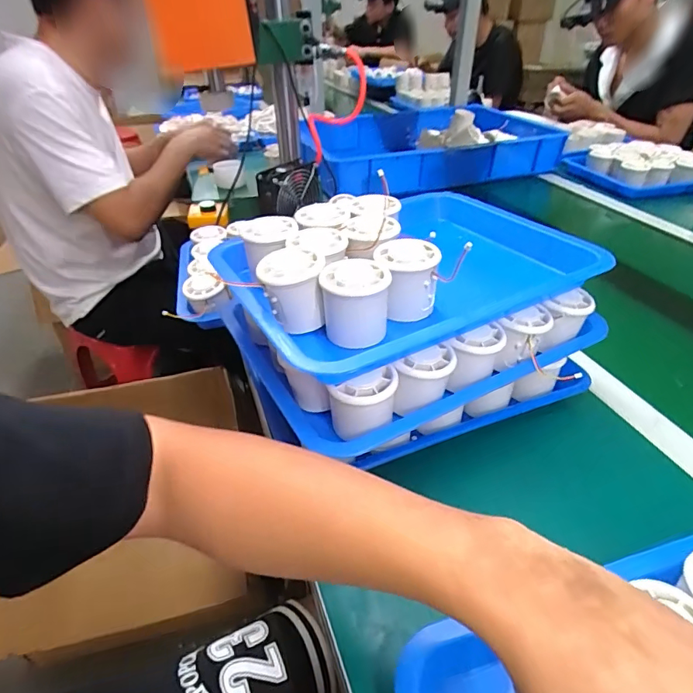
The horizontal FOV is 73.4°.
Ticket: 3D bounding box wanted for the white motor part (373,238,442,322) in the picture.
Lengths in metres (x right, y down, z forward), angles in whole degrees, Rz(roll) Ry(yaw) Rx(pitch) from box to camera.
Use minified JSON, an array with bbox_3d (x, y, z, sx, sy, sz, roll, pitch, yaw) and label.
[{"bbox_3d":[0.053,-0.059,0.413,0.052,0.055,0.058,-1,37,0],"label":"white motor part"}]

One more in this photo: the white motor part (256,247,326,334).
[{"bbox_3d":[-0.045,-0.049,0.405,0.052,0.060,0.053,1,37,2],"label":"white motor part"}]

